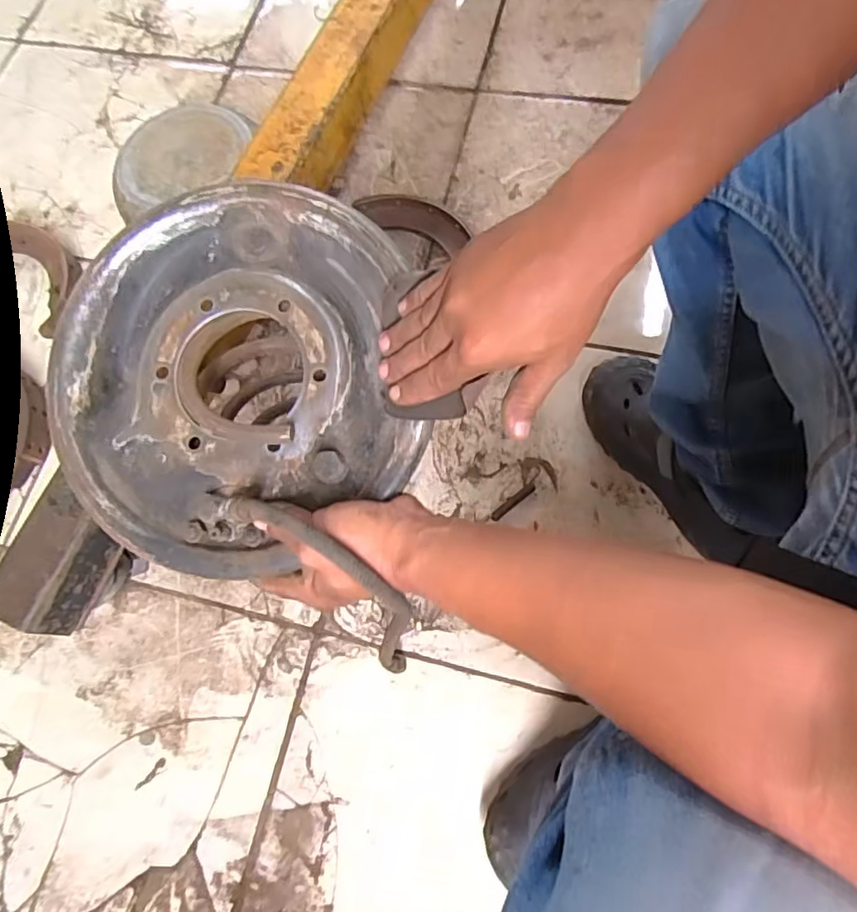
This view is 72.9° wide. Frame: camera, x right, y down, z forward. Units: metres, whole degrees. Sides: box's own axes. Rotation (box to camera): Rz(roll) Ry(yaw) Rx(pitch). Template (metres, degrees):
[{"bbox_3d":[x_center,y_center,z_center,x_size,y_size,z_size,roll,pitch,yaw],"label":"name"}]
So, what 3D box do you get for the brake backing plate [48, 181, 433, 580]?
[{"bbox_3d":[-0.131,-0.054,0.392,0.248,0.059,0.252,-9,72,-1],"label":"brake backing plate"}]

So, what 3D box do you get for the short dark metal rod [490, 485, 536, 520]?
[{"bbox_3d":[0.097,0.053,0.661,0.061,0.007,0.010,-38,74,-10],"label":"short dark metal rod"}]

